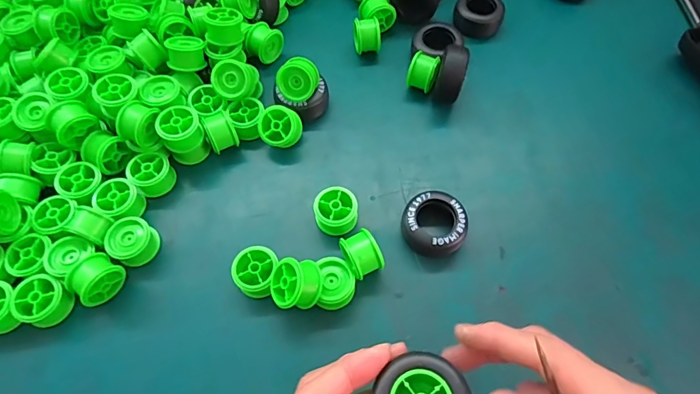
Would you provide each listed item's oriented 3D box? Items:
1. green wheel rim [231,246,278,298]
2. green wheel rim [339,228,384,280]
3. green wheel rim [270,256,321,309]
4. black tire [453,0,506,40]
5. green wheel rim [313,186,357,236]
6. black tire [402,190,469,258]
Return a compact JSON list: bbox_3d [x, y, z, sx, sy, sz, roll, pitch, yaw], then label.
[{"bbox_3d":[-0.071,0.057,0.324,0.030,0.026,0.034,10,64,7],"label":"green wheel rim"},{"bbox_3d":[0.008,0.045,0.322,0.025,0.034,0.029,-26,65,-11],"label":"green wheel rim"},{"bbox_3d":[-0.040,0.061,0.306,0.036,0.023,0.036,-6,74,38],"label":"green wheel rim"},{"bbox_3d":[0.132,-0.185,0.446,0.049,0.031,0.040,16,65,10],"label":"black tire"},{"bbox_3d":[-0.012,0.012,0.348,0.033,0.027,0.032,-1,63,1],"label":"green wheel rim"},{"bbox_3d":[0.065,0.022,0.340,0.049,0.022,0.050,-1,63,1],"label":"black tire"}]

